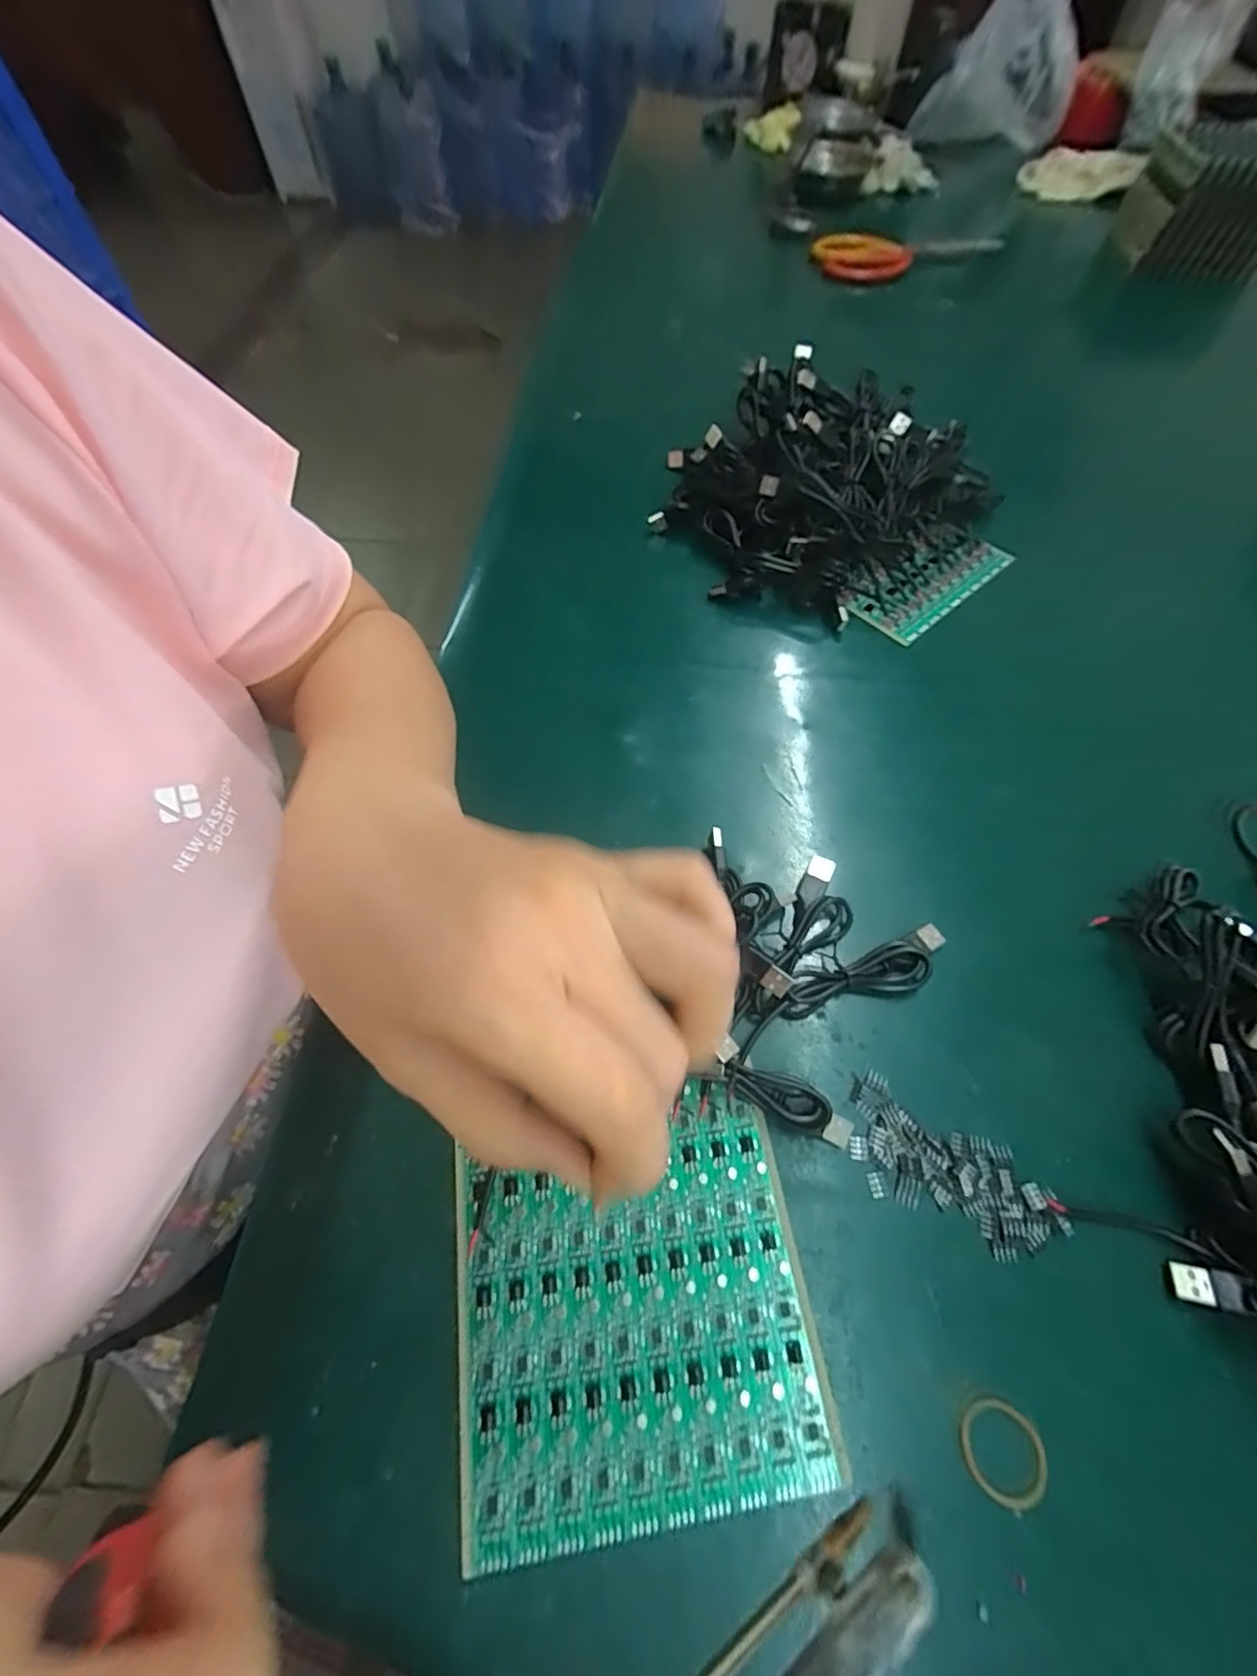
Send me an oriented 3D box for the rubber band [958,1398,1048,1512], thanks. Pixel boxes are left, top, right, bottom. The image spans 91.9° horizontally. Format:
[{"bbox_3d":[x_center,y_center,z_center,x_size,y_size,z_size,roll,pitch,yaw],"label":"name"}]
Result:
[{"bbox_3d":[0.141,0.232,0.229,0.030,0.004,0.030,19,62,11],"label":"rubber band"}]

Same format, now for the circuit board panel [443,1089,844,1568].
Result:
[{"bbox_3d":[0.002,0.189,0.252,0.140,0.004,0.138,-8,60,-5],"label":"circuit board panel"}]

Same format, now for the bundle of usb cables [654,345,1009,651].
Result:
[{"bbox_3d":[0.163,-0.280,0.483,0.276,0.058,0.243,21,62,12],"label":"bundle of usb cables"}]

